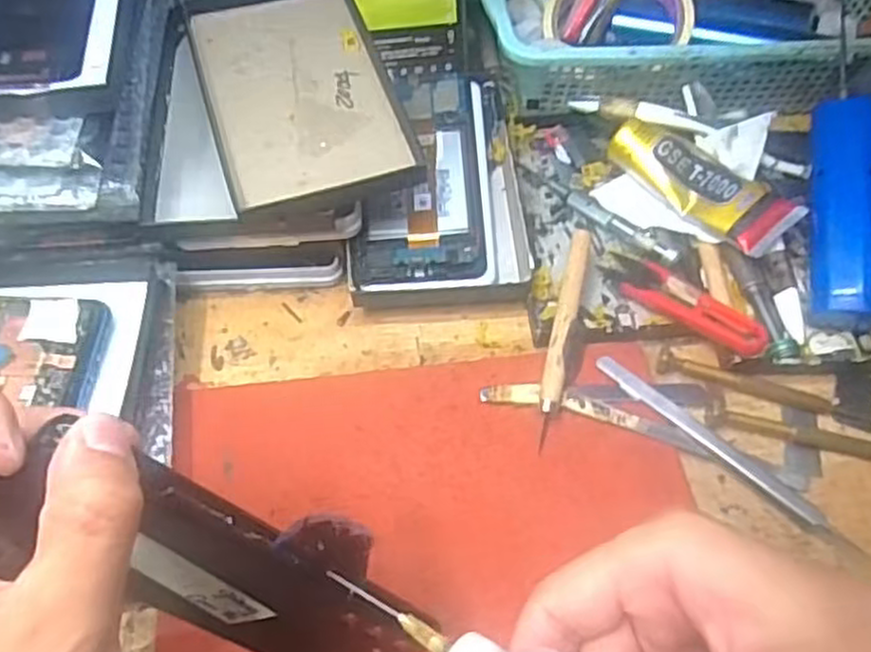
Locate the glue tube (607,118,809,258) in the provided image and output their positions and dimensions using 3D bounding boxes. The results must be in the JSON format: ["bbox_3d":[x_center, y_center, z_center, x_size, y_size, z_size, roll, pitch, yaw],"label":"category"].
[{"bbox_3d":[0.161,-0.087,0.460,0.043,0.029,0.113,-35,69,-20],"label":"glue tube"}]

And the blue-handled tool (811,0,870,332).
[{"bbox_3d":[0.236,-0.096,0.439,0.037,0.030,0.192,6,79,-1],"label":"blue-handled tool"}]

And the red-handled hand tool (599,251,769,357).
[{"bbox_3d":[0.138,-0.013,0.428,0.022,0.013,0.102,-37,51,-21],"label":"red-handled hand tool"}]

